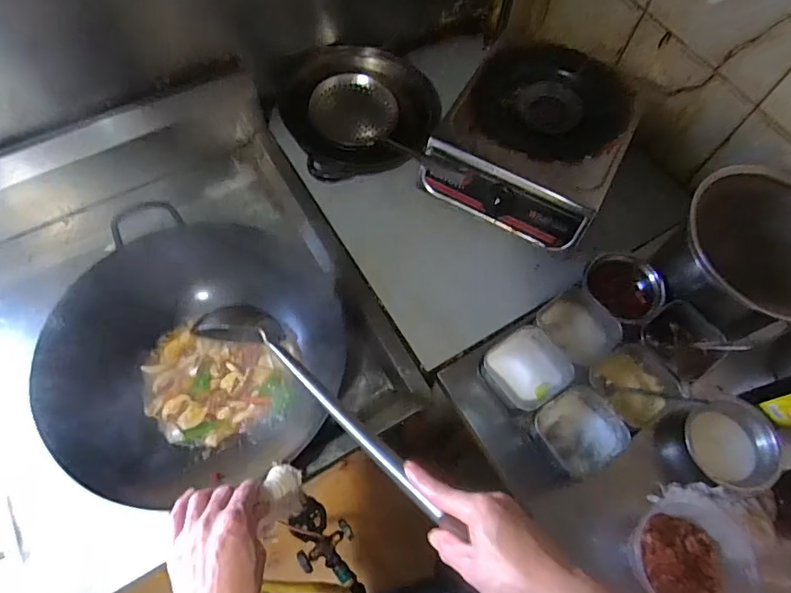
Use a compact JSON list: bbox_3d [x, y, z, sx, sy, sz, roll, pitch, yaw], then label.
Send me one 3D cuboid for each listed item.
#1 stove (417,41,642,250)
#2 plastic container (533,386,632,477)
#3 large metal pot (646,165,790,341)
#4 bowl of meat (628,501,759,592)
[{"bbox_3d":[0.232,-0.264,0.836,0.295,0.106,0.339,28,67,10],"label":"stove"},{"bbox_3d":[0.247,0.181,0.677,0.102,0.054,0.102,-24,69,-13],"label":"plastic container"},{"bbox_3d":[0.574,-0.065,0.815,0.211,0.160,0.236,27,67,10],"label":"large metal pot"},{"bbox_3d":[0.367,0.342,0.642,0.139,0.070,0.138,1,65,-2],"label":"bowl of meat"}]

